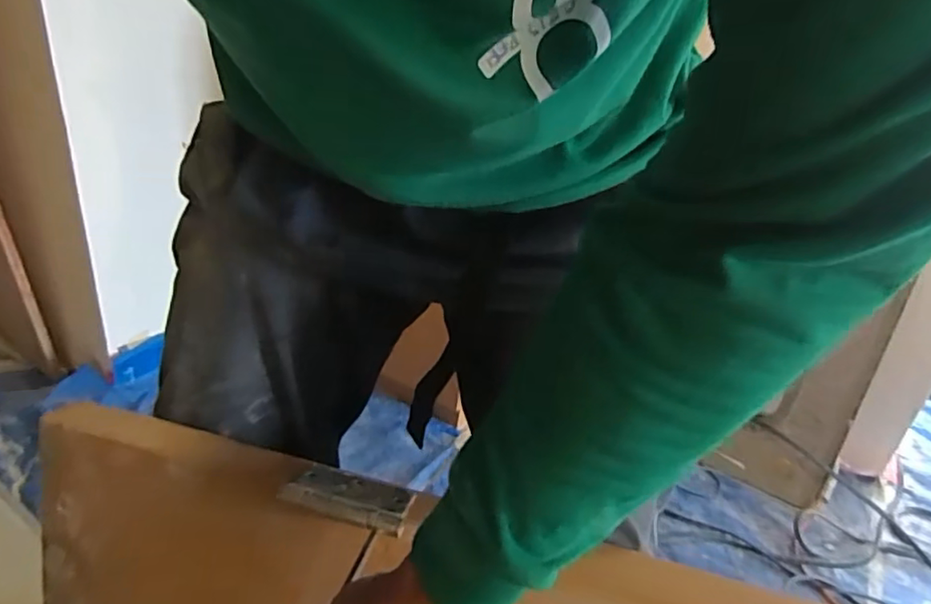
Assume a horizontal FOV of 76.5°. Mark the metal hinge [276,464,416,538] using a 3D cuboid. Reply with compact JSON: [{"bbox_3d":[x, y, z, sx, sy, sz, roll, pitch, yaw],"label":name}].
[{"bbox_3d":[-0.087,0.146,0.440,0.091,0.011,0.056,13,11,5],"label":"metal hinge"}]

